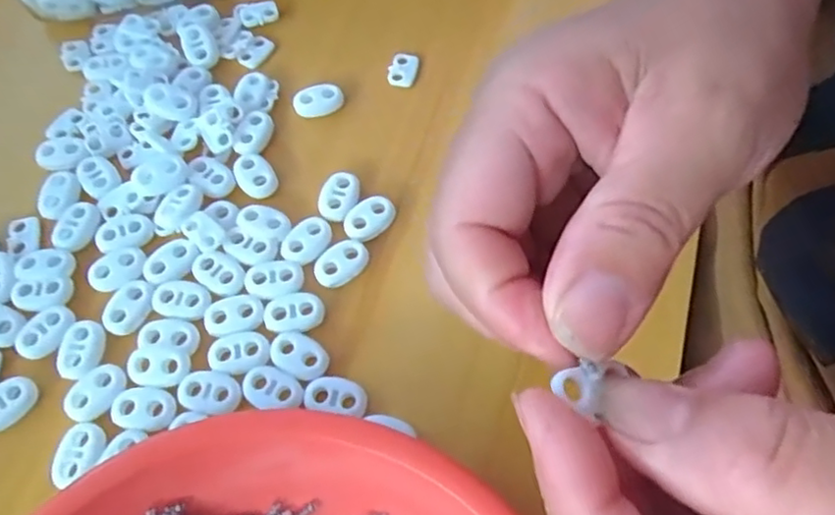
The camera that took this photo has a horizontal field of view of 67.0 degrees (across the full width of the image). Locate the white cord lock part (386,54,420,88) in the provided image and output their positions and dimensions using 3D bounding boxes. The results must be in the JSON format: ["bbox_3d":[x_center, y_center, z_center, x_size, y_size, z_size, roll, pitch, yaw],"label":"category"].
[{"bbox_3d":[-0.007,-0.088,0.295,0.013,0.004,0.018,12,63,6],"label":"white cord lock part"}]

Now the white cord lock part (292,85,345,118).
[{"bbox_3d":[-0.045,-0.071,0.285,0.023,0.007,0.013,-12,63,-6],"label":"white cord lock part"}]

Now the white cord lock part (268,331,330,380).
[{"bbox_3d":[-0.044,0.035,0.230,0.023,0.004,0.016,24,65,12],"label":"white cord lock part"}]

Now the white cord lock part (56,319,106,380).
[{"bbox_3d":[-0.126,0.034,0.235,0.016,0.004,0.022,-2,63,-1],"label":"white cord lock part"}]

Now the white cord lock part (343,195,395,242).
[{"bbox_3d":[-0.020,-0.016,0.257,0.022,0.006,0.015,-36,68,-17],"label":"white cord lock part"}]

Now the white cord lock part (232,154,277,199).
[{"bbox_3d":[-0.069,-0.036,0.266,0.015,0.004,0.023,-25,66,-13],"label":"white cord lock part"}]

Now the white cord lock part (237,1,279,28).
[{"bbox_3d":[-0.078,-0.120,0.310,0.019,0.005,0.012,-14,64,-7],"label":"white cord lock part"}]

